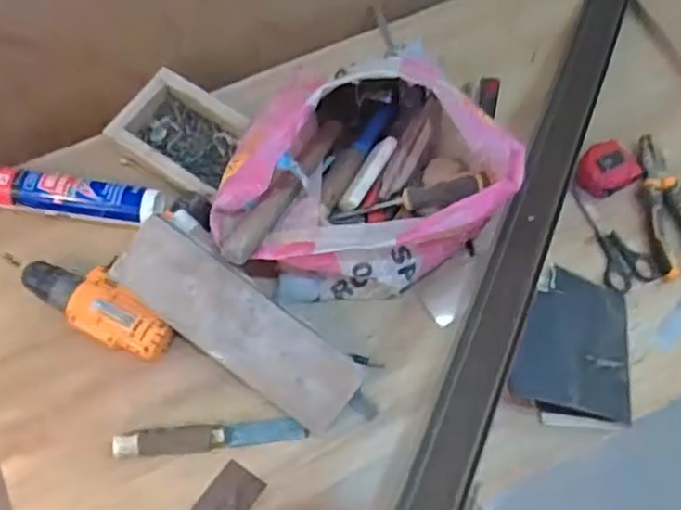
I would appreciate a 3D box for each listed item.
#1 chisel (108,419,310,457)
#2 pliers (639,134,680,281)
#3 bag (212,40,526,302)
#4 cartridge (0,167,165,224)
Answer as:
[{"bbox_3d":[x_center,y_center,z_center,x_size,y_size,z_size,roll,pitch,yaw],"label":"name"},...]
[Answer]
[{"bbox_3d":[-0.140,0.197,0.745,0.200,0.033,0.027,-5,70,-3],"label":"chisel"},{"bbox_3d":[0.405,-0.062,0.850,0.059,0.014,0.184,-3,70,-3],"label":"pliers"},{"bbox_3d":[0.021,-0.104,0.766,0.351,0.188,0.269,-29,73,-11],"label":"bag"},{"bbox_3d":[-0.372,-0.073,0.826,0.319,0.045,0.049,6,70,1],"label":"cartridge"}]

